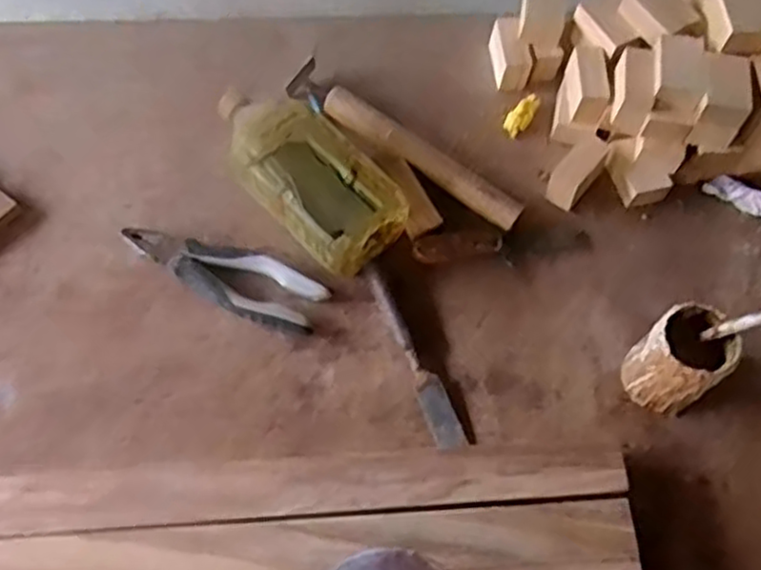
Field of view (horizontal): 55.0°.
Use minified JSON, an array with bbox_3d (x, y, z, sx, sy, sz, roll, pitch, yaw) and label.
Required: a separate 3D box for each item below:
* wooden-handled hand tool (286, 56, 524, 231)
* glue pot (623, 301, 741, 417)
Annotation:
[{"bbox_3d":[0.022,-0.139,0.726,0.269,0.031,0.041,34,69,13],"label":"wooden-handled hand tool"},{"bbox_3d":[0.246,0.062,0.601,0.065,0.093,0.063,1,65,-3],"label":"glue pot"}]

